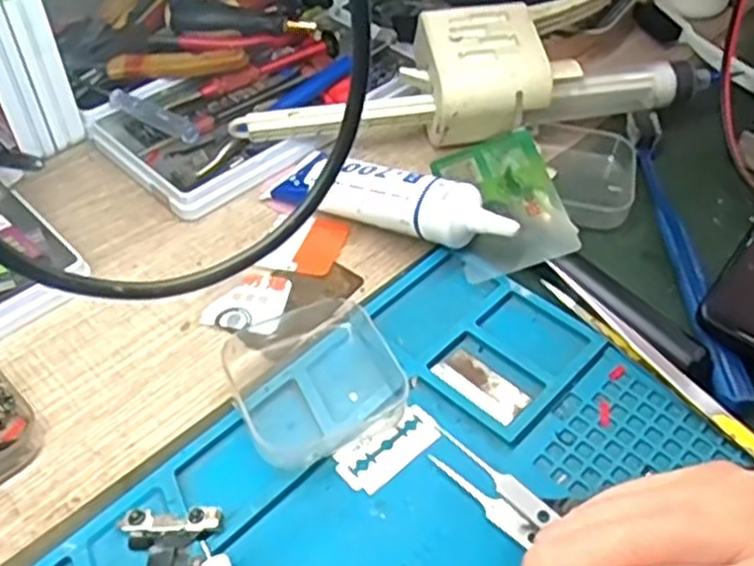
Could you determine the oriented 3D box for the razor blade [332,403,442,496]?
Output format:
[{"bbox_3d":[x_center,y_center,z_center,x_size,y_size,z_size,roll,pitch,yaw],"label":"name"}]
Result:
[{"bbox_3d":[0.005,0.062,0.302,0.042,0.004,0.021,-32,55,-27],"label":"razor blade"}]

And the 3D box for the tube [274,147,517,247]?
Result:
[{"bbox_3d":[0.005,-0.044,0.382,0.136,0.023,0.037,17,48,33],"label":"tube"}]

